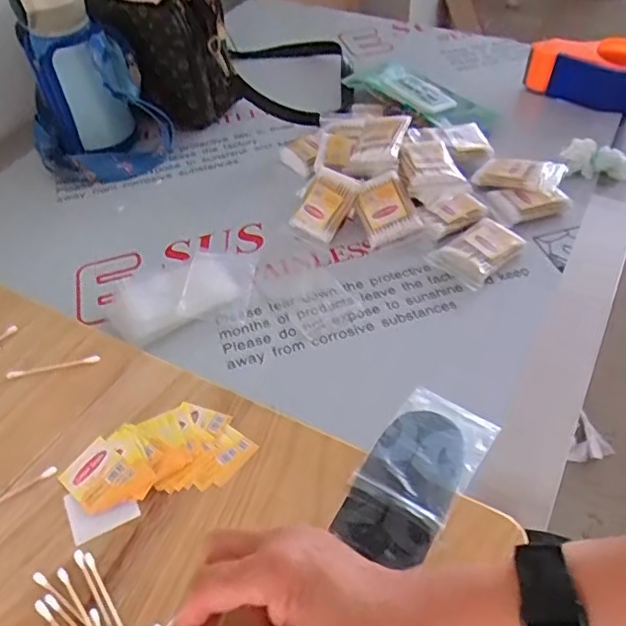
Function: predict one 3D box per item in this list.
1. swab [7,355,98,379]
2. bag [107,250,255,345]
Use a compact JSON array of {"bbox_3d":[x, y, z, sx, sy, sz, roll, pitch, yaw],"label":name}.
[{"bbox_3d":[-0.211,0.043,0.483,0.072,0.004,0.008,-10,47,-8],"label":"swab"},{"bbox_3d":[-0.129,-0.018,0.589,0.141,0.018,0.097,-13,48,-8],"label":"bag"}]

